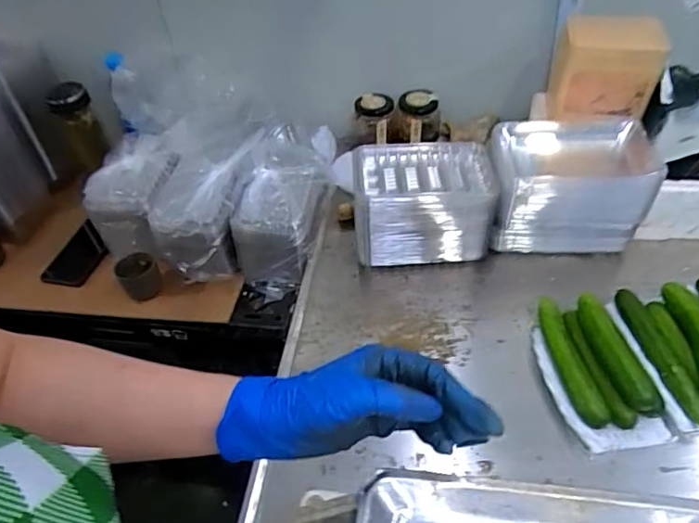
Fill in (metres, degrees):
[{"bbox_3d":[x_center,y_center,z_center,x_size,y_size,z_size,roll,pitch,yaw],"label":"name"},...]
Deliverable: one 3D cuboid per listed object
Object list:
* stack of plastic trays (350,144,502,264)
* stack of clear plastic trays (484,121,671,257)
[{"bbox_3d":[0.099,-0.073,0.751,0.187,0.143,0.110,-3,47,4],"label":"stack of plastic trays"},{"bbox_3d":[0.301,-0.098,0.756,0.208,0.146,0.129,-2,47,5],"label":"stack of clear plastic trays"}]

